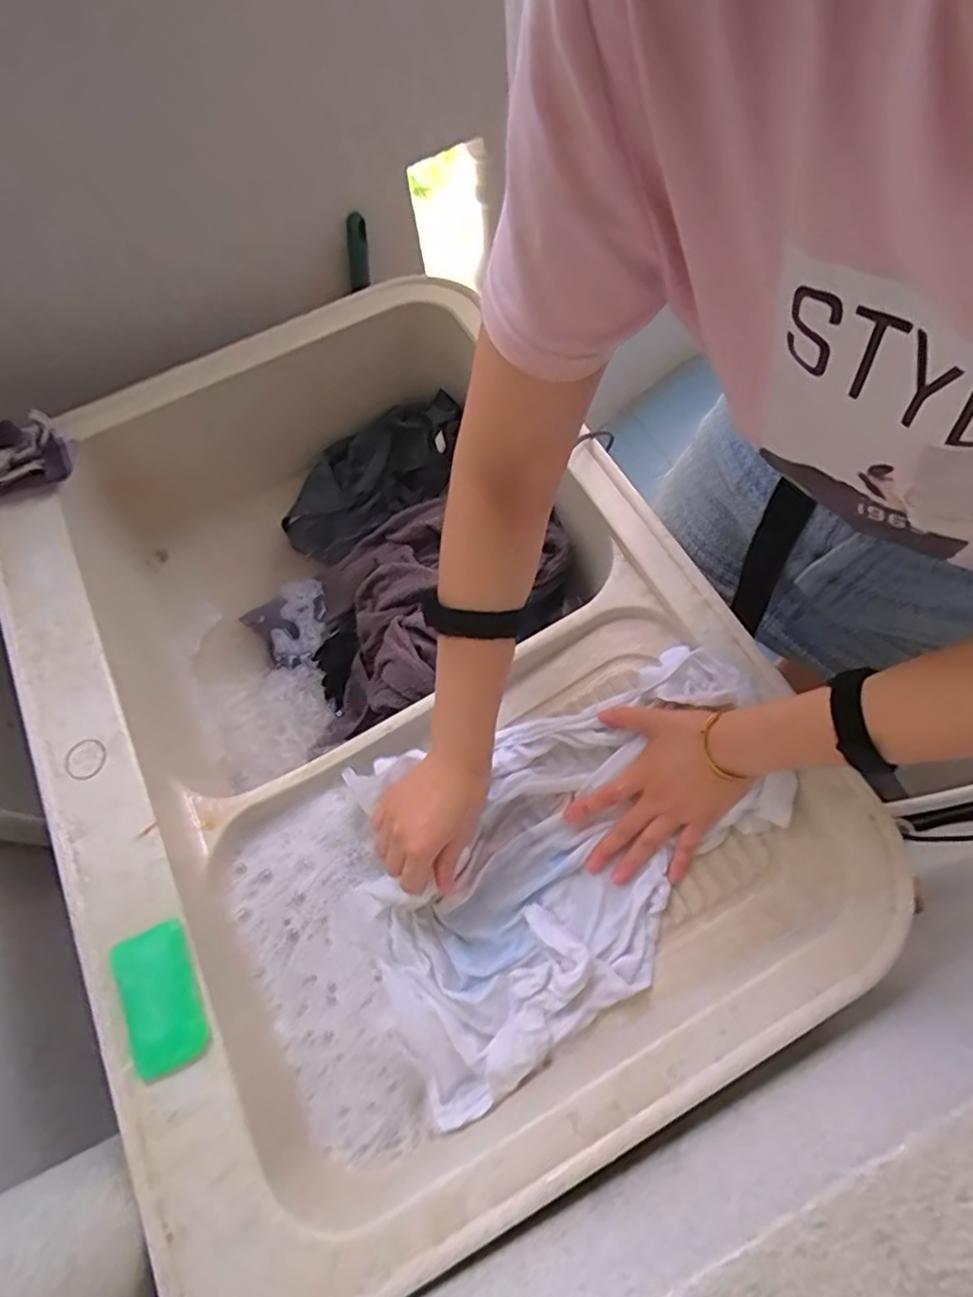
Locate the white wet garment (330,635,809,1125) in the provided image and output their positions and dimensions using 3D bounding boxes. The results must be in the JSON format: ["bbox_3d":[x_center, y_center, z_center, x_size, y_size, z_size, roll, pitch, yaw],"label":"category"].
[{"bbox_3d":[0.068,0.175,0.540,0.364,0.106,0.266,-24,68,-7],"label":"white wet garment"}]

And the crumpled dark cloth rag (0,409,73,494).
[{"bbox_3d":[-0.492,-0.189,0.648,0.118,0.054,0.062,-36,70,-11],"label":"crumpled dark cloth rag"}]

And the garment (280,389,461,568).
[{"bbox_3d":[-0.146,-0.229,0.834,0.266,0.062,0.124,-32,69,-10],"label":"garment"}]

